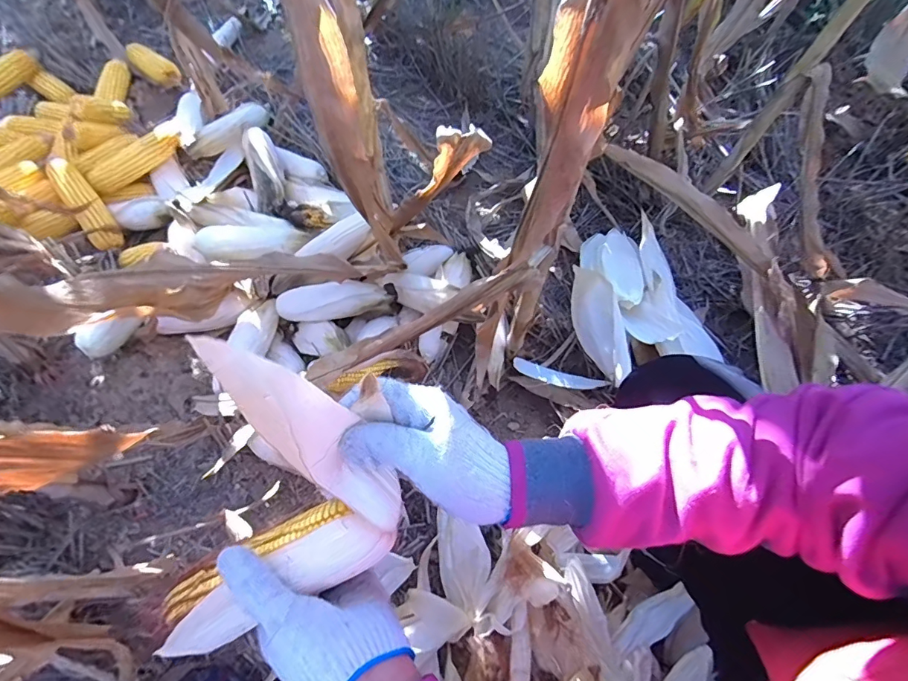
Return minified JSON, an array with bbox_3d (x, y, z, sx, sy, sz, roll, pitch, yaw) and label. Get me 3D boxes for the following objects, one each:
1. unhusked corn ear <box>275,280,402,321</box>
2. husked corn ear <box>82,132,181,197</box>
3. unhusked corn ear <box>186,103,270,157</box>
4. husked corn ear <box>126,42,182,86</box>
[{"bbox_3d":[-0.203,-0.074,0.825,0.218,0.066,0.054,-4,20,11],"label":"unhusked corn ear"},{"bbox_3d":[-0.653,-0.369,0.956,0.194,0.048,0.048,-31,69,-1],"label":"husked corn ear"},{"bbox_3d":[-0.495,-0.456,1.025,0.192,0.054,0.060,-37,71,-17],"label":"unhusked corn ear"},{"bbox_3d":[-0.725,-0.661,1.125,0.154,0.053,0.052,31,68,12],"label":"husked corn ear"}]

